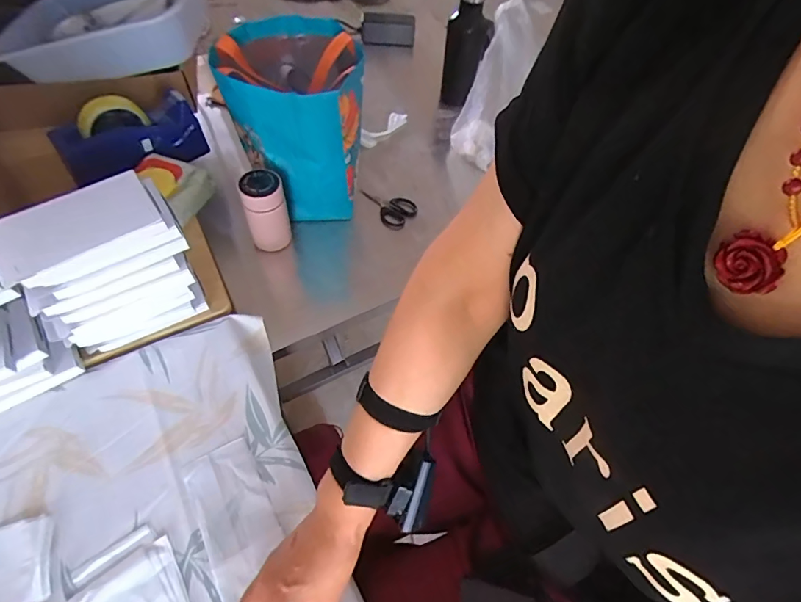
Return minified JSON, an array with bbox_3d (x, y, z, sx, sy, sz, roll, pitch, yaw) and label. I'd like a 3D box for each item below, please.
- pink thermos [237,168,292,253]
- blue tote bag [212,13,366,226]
[{"bbox_3d":[-0.210,-0.141,0.713,0.063,0.120,0.059,-13,59,-12],"label":"pink thermos"},{"bbox_3d":[-0.170,-0.284,0.744,0.189,0.255,0.220,-12,59,-11],"label":"blue tote bag"}]

